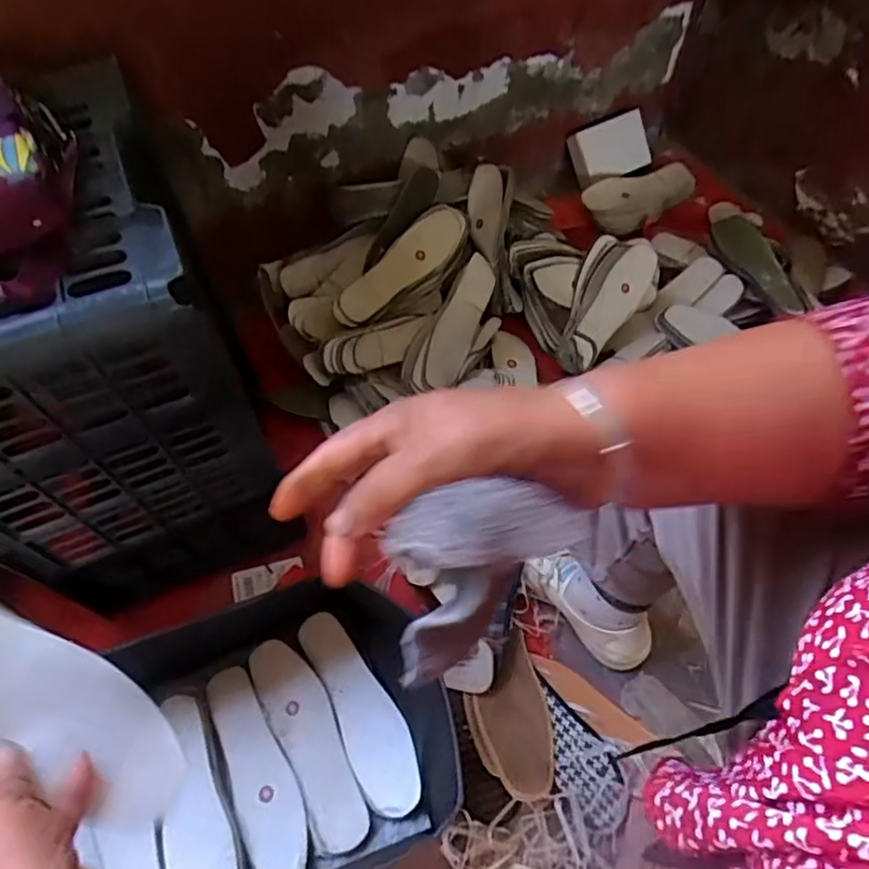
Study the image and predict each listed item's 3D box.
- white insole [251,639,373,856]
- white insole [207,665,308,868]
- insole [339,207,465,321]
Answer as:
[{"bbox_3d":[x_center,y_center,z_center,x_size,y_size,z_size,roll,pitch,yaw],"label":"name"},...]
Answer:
[{"bbox_3d":[-0.142,0.340,0.675,0.068,0.014,0.228,-26,63,-19],"label":"white insole"},{"bbox_3d":[-0.198,0.369,0.668,0.062,0.013,0.229,-24,63,-18],"label":"white insole"},{"bbox_3d":[-0.046,-0.267,0.944,0.249,0.069,0.011,-44,26,-12],"label":"insole"}]

